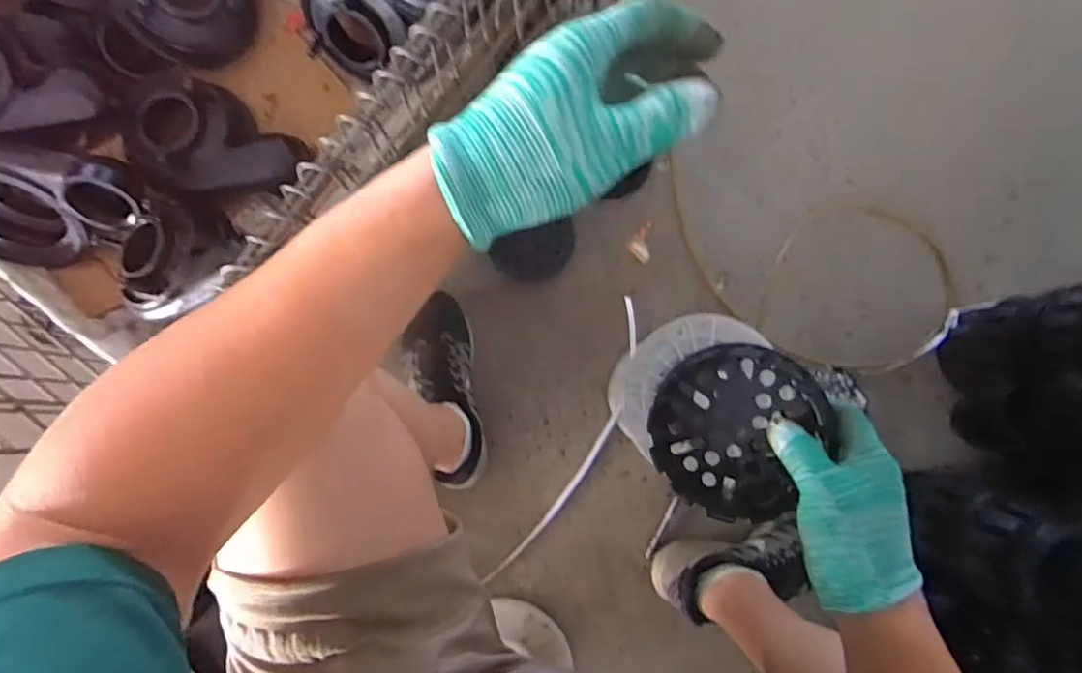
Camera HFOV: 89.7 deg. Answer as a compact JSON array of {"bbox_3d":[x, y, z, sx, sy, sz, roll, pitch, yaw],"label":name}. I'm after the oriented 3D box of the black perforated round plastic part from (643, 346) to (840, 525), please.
[{"bbox_3d":[0.151,0.073,0.432,0.123,0.022,0.133,-2,86,30],"label":"black perforated round plastic part"}]

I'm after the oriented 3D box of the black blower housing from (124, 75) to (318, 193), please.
[{"bbox_3d":[-0.402,-0.232,0.660,0.184,0.072,0.133,17,87,1],"label":"black blower housing"}]

